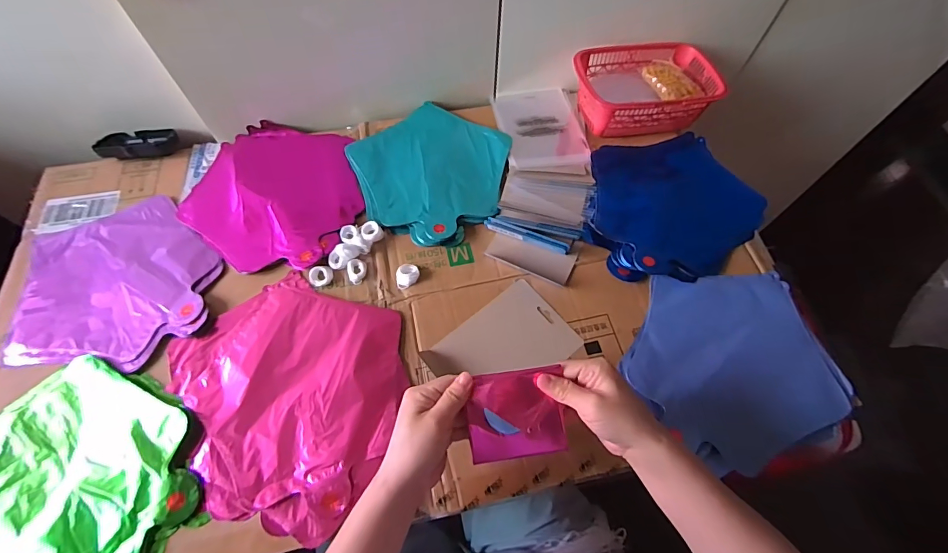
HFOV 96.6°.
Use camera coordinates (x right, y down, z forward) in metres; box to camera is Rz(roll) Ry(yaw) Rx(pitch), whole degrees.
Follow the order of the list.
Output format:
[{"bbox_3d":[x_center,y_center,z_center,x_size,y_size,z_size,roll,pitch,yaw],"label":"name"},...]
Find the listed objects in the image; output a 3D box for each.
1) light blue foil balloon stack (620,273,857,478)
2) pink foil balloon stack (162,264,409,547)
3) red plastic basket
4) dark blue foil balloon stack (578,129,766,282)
[{"bbox_3d":[0.305,0.096,0.504,0.239,0.015,0.219,-23,65,-12],"label":"light blue foil balloon stack"},{"bbox_3d":[-0.215,0.125,0.472,0.260,0.004,0.249,18,63,9],"label":"pink foil balloon stack"},{"bbox_3d":[0.264,-0.298,0.665,0.215,0.061,0.142,-6,62,-4],"label":"red plastic basket"},{"bbox_3d":[0.277,-0.105,0.598,0.241,0.021,0.235,0,62,0],"label":"dark blue foil balloon stack"}]

